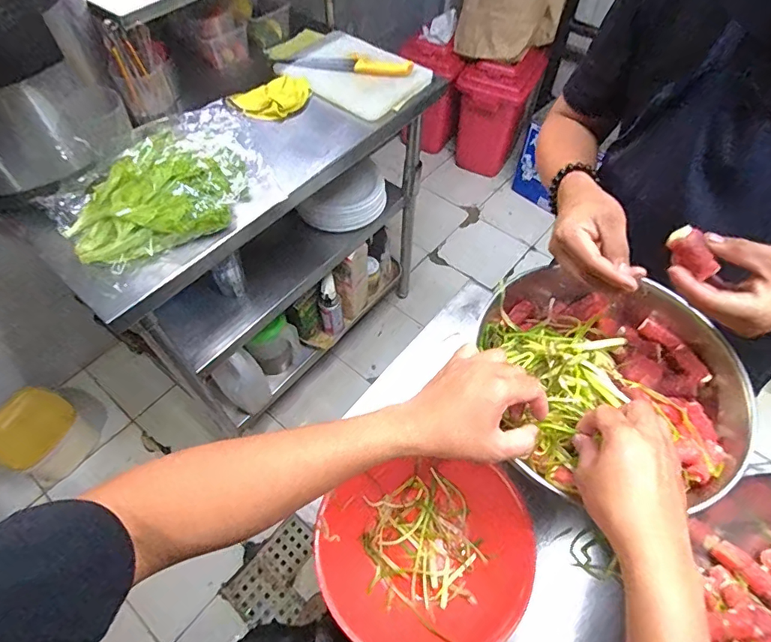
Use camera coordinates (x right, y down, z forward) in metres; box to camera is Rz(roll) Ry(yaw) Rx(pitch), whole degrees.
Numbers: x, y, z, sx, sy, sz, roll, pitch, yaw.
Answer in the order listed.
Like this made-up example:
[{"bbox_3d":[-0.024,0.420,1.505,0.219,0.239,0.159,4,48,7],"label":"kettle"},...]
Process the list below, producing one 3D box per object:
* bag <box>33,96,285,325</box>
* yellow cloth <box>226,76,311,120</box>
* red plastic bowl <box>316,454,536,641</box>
[{"bbox_3d":[-0.383,-0.212,0.799,0.227,0.113,0.395,37,64,22],"label":"bag"},{"bbox_3d":[-0.251,-0.478,1.001,0.173,0.035,0.100,-3,56,-1],"label":"yellow cloth"},{"bbox_3d":[0.041,0.247,0.496,0.222,0.064,0.199,-6,57,-4],"label":"red plastic bowl"}]

